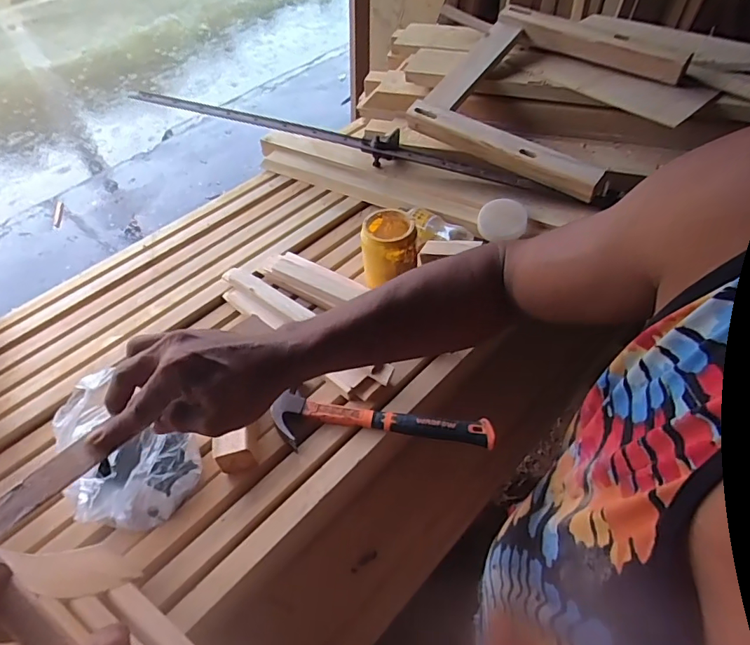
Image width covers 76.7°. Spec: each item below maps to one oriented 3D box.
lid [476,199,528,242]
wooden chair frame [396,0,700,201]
[{"bbox_3d":[0.242,-0.197,0.901,0.088,0.019,0.091,-2,69,4],"label":"lid"},{"bbox_3d":[0.354,-0.483,0.995,0.446,0.070,0.401,32,76,21],"label":"wooden chair frame"}]

